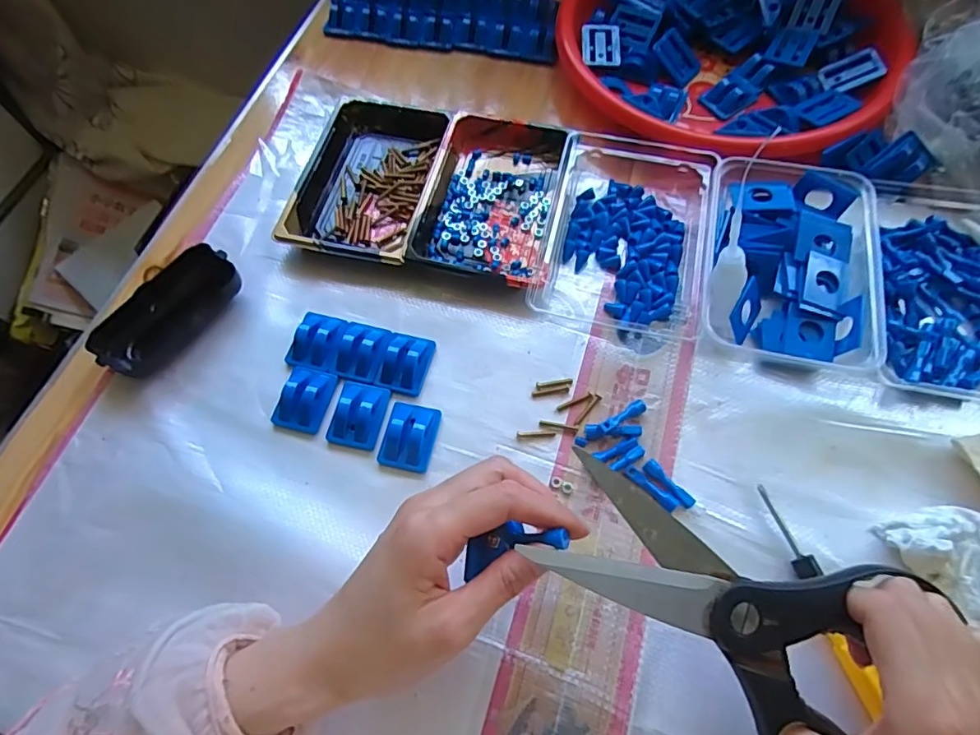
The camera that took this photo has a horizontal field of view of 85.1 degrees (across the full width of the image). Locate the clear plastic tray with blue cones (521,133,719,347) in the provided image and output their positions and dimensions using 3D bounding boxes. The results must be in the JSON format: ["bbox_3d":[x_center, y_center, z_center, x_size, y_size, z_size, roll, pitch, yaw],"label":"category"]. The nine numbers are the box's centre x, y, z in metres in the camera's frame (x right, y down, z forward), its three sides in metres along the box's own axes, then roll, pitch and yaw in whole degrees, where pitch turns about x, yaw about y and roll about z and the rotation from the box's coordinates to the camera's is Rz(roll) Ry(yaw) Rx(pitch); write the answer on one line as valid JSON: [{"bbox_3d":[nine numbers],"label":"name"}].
[{"bbox_3d":[0.105,-0.111,0.411,0.122,0.033,0.170,9,65,7],"label":"clear plastic tray with blue cones"}]

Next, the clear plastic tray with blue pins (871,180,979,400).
[{"bbox_3d":[0.339,-0.063,0.377,0.119,0.032,0.182,7,65,6],"label":"clear plastic tray with blue pins"}]

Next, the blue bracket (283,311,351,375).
[{"bbox_3d":[-0.124,-0.020,0.387,0.038,0.012,0.044,15,66,9],"label":"blue bracket"}]

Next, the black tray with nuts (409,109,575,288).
[{"bbox_3d":[0.005,-0.140,0.430,0.106,0.030,0.164,12,66,8],"label":"black tray with nuts"}]

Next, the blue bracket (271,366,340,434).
[{"bbox_3d":[-0.129,0.020,0.372,0.034,0.011,0.045,14,66,9],"label":"blue bracket"}]

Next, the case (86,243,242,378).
[{"bbox_3d":[-0.236,-0.041,0.395,0.053,0.025,0.107,32,70,16],"label":"case"}]

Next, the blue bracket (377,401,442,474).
[{"bbox_3d":[-0.055,0.045,0.359,0.034,0.018,0.046,12,66,8],"label":"blue bracket"}]

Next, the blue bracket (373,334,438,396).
[{"bbox_3d":[-0.061,-0.005,0.382,0.033,0.016,0.044,13,66,9],"label":"blue bracket"}]

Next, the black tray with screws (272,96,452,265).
[{"bbox_3d":[-0.098,-0.165,0.450,0.106,0.023,0.177,10,66,7],"label":"black tray with screws"}]

